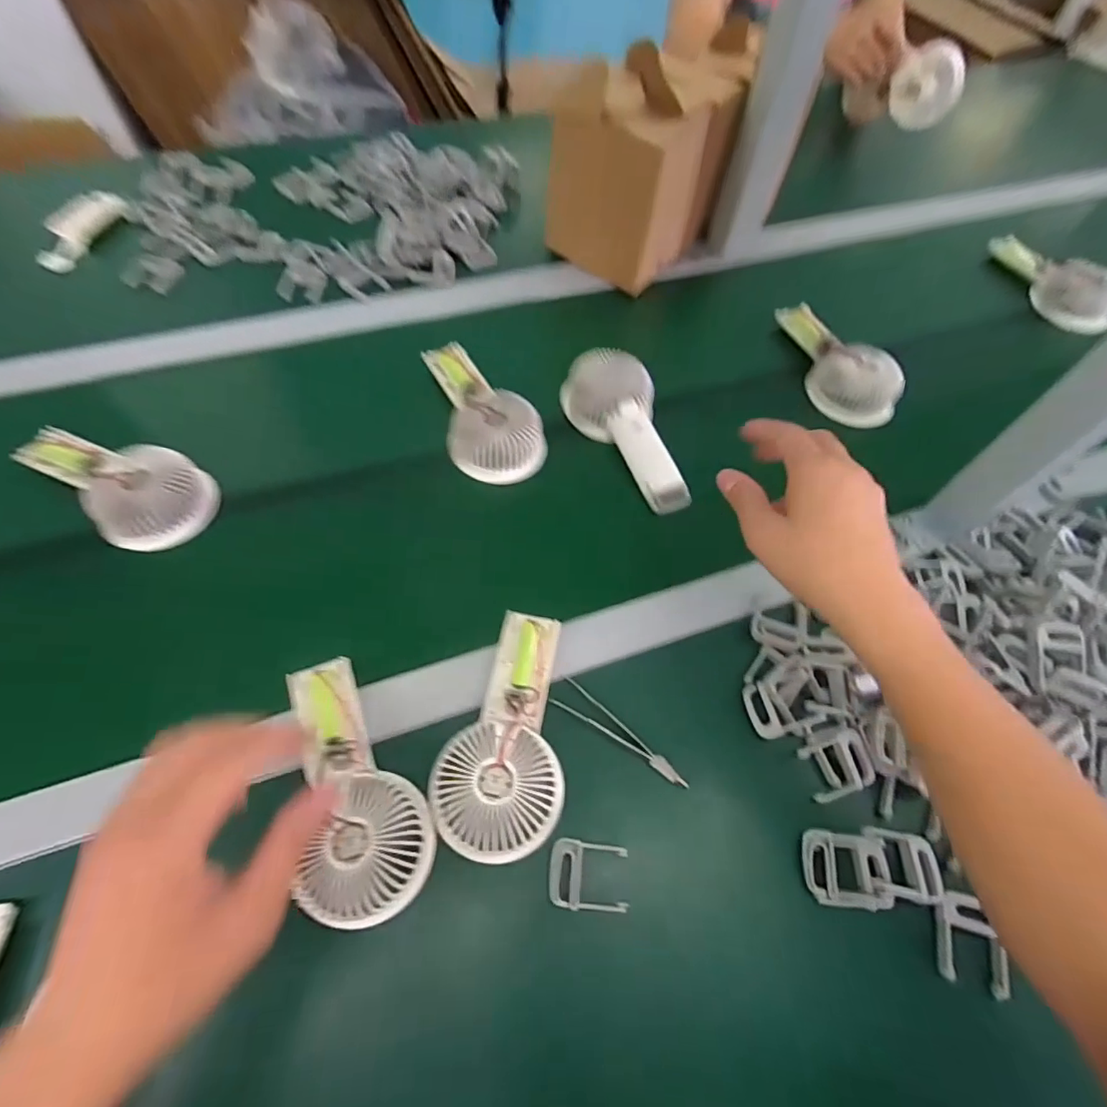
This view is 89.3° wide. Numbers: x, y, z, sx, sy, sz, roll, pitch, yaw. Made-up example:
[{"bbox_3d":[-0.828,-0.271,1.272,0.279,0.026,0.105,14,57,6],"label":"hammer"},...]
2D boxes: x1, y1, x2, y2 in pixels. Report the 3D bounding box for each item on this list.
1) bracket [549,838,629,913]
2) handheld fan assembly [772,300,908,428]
[{"bbox_3d":[0.023,0.205,0.358,0.049,0.011,0.039,4,60,-2],"label":"bracket"},{"bbox_3d":[0.308,-0.212,0.604,0.075,0.049,0.173,-8,61,-9],"label":"handheld fan assembly"}]

